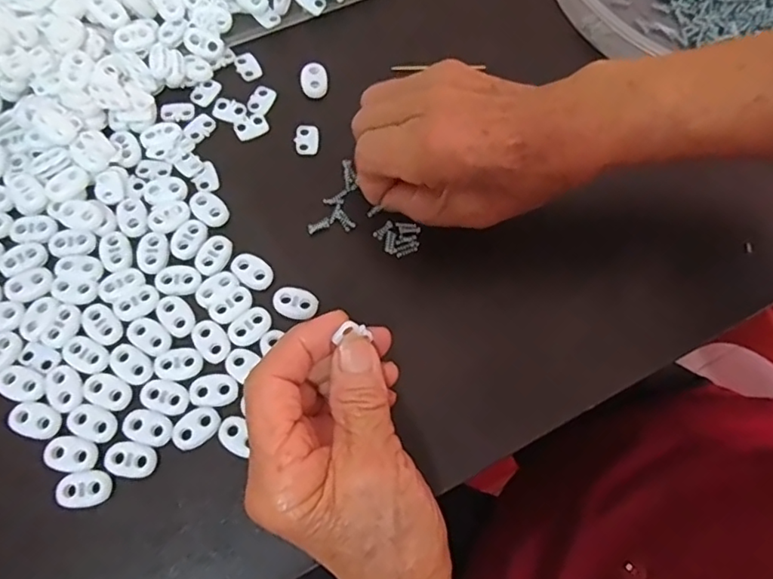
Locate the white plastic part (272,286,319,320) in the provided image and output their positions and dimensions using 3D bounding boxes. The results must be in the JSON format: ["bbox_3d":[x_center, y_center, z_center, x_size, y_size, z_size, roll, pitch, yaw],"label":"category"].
[{"bbox_3d":[-0.046,0.007,0.295,0.023,0.004,0.017,13,70,0],"label":"white plastic part"}]

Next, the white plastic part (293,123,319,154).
[{"bbox_3d":[-0.046,-0.087,0.330,0.013,0.004,0.020,0,70,-5],"label":"white plastic part"}]

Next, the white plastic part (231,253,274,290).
[{"bbox_3d":[-0.069,-0.010,0.298,0.023,0.004,0.016,37,72,9],"label":"white plastic part"}]

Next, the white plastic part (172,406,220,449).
[{"bbox_3d":[-0.089,0.064,0.267,0.022,0.004,0.016,-41,78,-17],"label":"white plastic part"}]

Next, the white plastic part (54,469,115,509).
[{"bbox_3d":[-0.133,0.088,0.255,0.023,0.004,0.015,-4,71,-6],"label":"white plastic part"}]

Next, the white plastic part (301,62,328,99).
[{"bbox_3d":[-0.043,-0.125,0.343,0.015,0.004,0.023,-8,71,-7],"label":"white plastic part"}]

